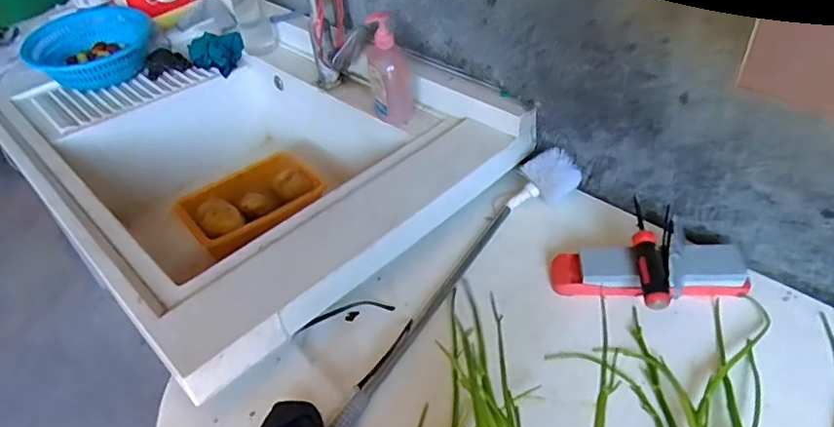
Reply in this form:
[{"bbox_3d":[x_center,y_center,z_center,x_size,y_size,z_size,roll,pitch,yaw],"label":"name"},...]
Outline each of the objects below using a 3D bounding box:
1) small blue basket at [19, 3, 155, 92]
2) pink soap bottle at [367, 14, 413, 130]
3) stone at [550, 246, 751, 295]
[{"bbox_3d":[-0.723,-0.373,1.269,0.257,0.104,0.265,-21,43,-16],"label":"small blue basket"},{"bbox_3d":[-0.050,-0.247,0.951,0.073,0.163,0.056,3,42,11],"label":"pink soap bottle"},{"bbox_3d":[0.305,0.077,0.736,0.248,0.043,0.074,-1,43,6],"label":"stone"}]

